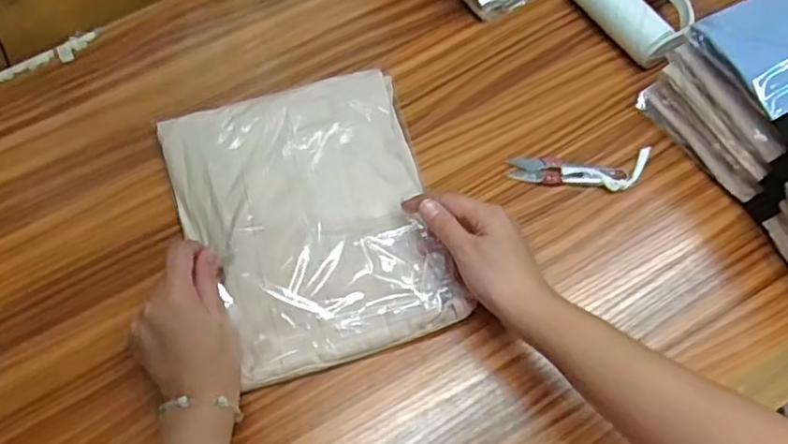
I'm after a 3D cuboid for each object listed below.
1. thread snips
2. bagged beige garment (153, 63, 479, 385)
[{"bbox_3d":[0.163,-0.044,0.583,0.121,0.009,0.038,-2,66,1],"label":"thread snips"},{"bbox_3d":[-0.067,-0.009,0.548,0.201,0.034,0.248,-20,67,-7],"label":"bagged beige garment"}]

